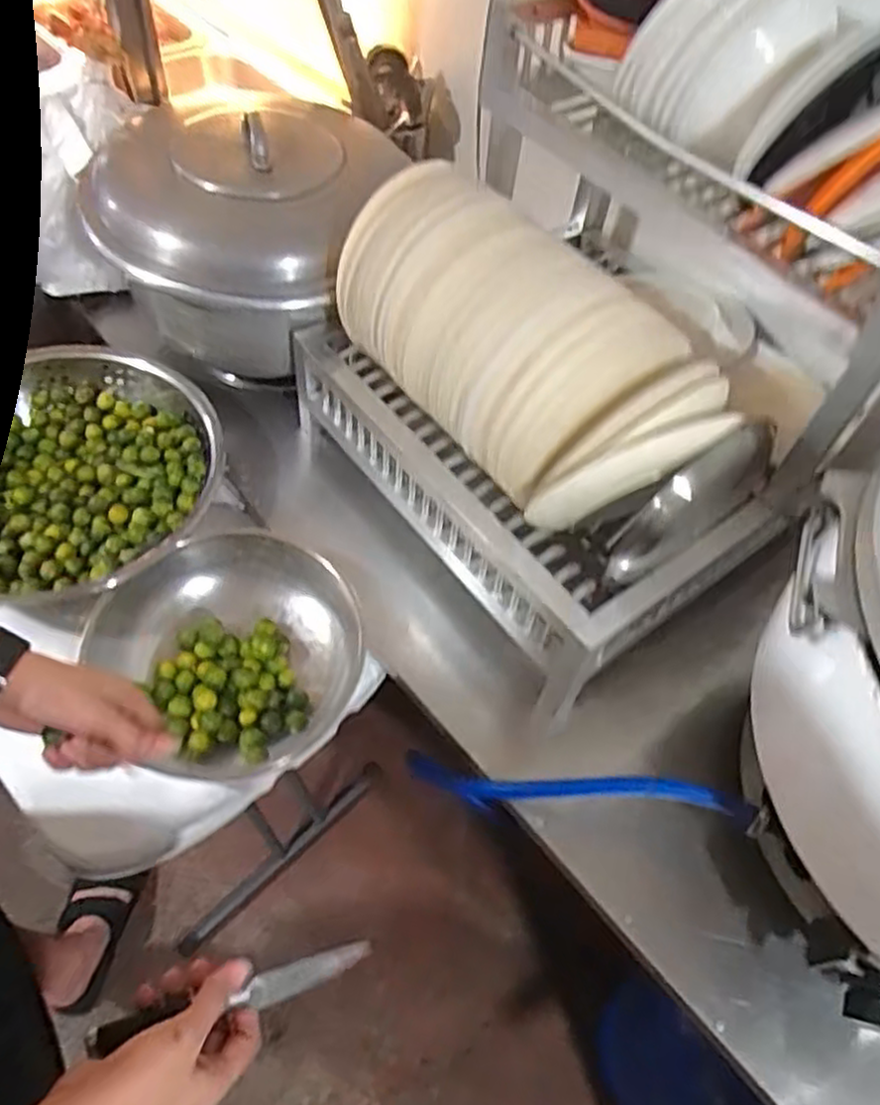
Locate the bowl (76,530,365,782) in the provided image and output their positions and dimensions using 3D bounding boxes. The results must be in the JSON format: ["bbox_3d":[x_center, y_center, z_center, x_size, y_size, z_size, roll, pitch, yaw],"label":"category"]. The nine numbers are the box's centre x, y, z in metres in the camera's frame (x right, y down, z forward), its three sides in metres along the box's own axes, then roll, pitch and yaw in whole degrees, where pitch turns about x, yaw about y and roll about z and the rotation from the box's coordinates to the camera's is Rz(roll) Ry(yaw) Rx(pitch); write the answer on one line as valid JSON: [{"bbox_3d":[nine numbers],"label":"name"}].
[{"bbox_3d":[-0.221,0.101,0.808,0.249,0.075,0.256,2,55,-3],"label":"bowl"}]

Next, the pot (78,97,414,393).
[{"bbox_3d":[-0.274,-0.421,1.004,0.359,0.249,0.385,2,55,-3],"label":"pot"}]

